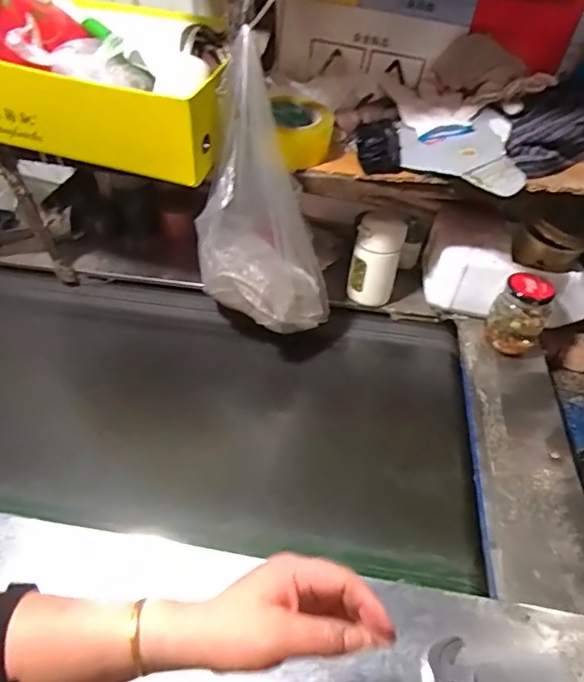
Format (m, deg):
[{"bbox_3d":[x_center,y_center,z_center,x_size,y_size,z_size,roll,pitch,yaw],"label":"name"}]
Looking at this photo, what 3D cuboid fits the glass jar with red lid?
[{"bbox_3d":[0.355,-0.039,0.841,0.083,0.119,0.064,24,48,21],"label":"glass jar with red lid"}]

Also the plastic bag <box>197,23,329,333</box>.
[{"bbox_3d":[-0.044,-0.178,0.725,0.166,0.342,0.118,31,51,26],"label":"plastic bag"}]

